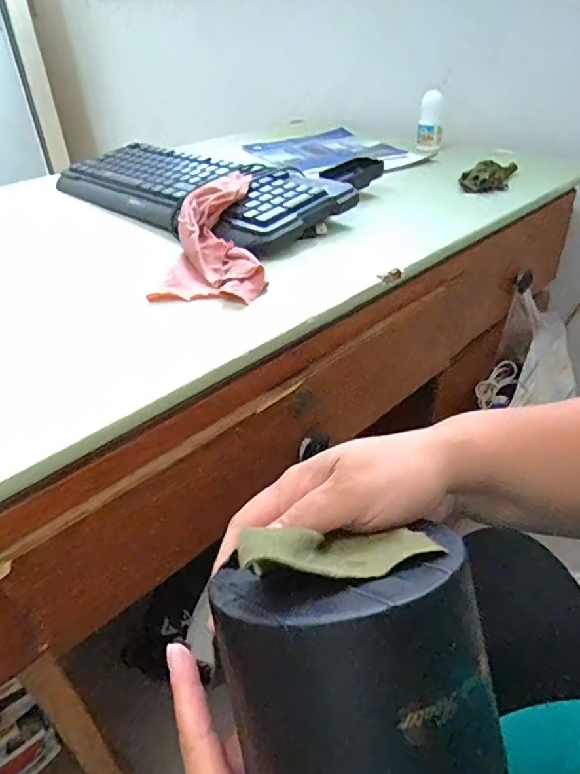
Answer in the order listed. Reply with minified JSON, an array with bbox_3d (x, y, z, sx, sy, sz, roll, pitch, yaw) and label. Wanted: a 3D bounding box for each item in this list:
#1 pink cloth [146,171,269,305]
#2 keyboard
[{"bbox_3d":[-0.077,-0.154,0.522,0.093,0.027,0.223,-4,51,-3],"label":"pink cloth"},{"bbox_3d":[-0.138,-0.253,0.659,0.447,0.037,0.160,27,45,33],"label":"keyboard"}]

